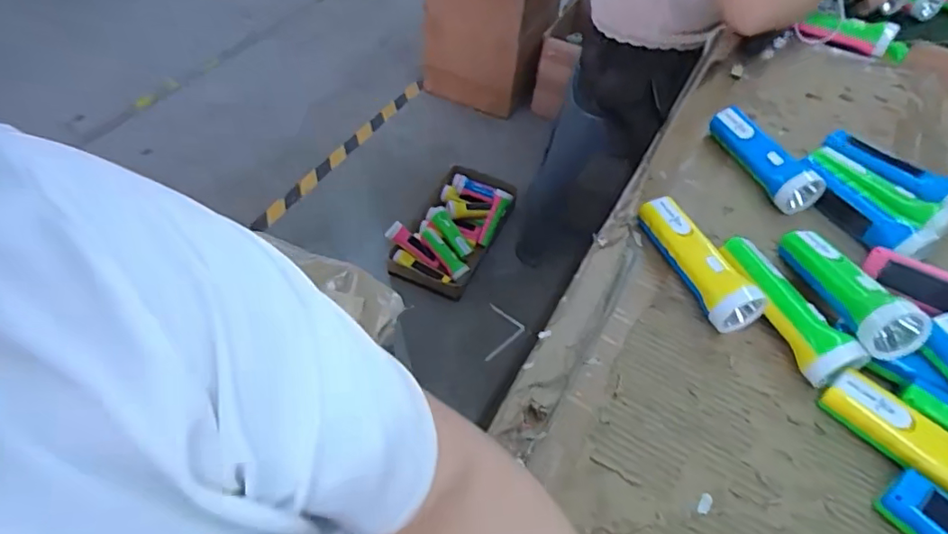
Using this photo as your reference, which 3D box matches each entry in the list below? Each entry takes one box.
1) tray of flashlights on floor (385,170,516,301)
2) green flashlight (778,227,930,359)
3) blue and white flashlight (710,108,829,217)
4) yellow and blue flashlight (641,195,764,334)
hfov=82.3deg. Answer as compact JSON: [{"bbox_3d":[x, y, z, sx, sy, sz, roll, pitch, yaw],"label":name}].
[{"bbox_3d":[-0.055,-0.120,1.545,0.239,0.106,0.429,25,55,14],"label":"tray of flashlights on floor"},{"bbox_3d":[0.366,0.015,0.542,0.051,0.053,0.168,-4,34,-4],"label":"green flashlight"},{"bbox_3d":[0.355,-0.138,0.681,0.052,0.049,0.162,-18,54,-16],"label":"blue and white flashlight"},{"bbox_3d":[0.232,-0.009,0.576,0.056,0.049,0.163,-19,54,-17],"label":"yellow and blue flashlight"}]

